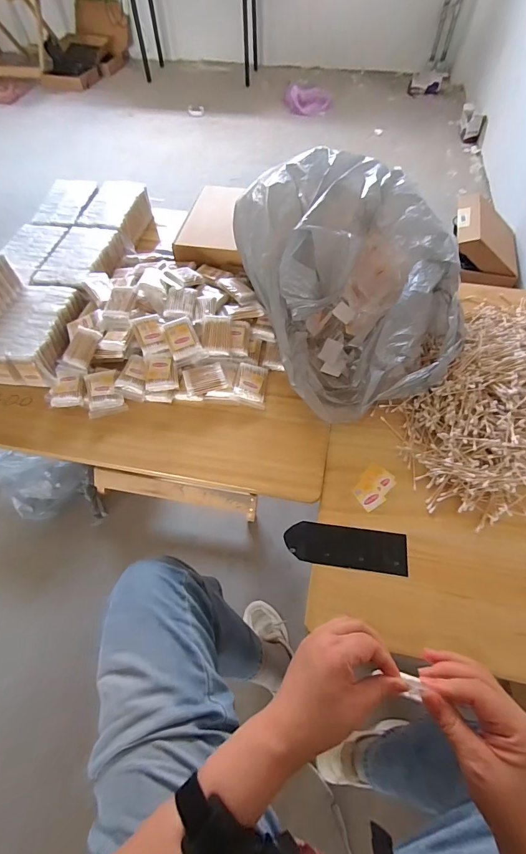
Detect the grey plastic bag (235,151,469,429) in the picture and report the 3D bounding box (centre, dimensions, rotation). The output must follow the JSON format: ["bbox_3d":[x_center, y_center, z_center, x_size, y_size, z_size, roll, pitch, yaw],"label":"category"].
[{"bbox_3d":[0.169,-0.283,0.705,0.350,0.222,0.482,-15,59,-9],"label":"grey plastic bag"}]

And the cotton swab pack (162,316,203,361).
[{"bbox_3d":[-0.150,-0.168,0.680,0.055,0.016,0.076,-20,83,-13],"label":"cotton swab pack"}]

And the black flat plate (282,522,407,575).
[{"bbox_3d":[0.125,0.179,0.546,0.175,0.007,0.061,7,58,5],"label":"black flat plate"}]

